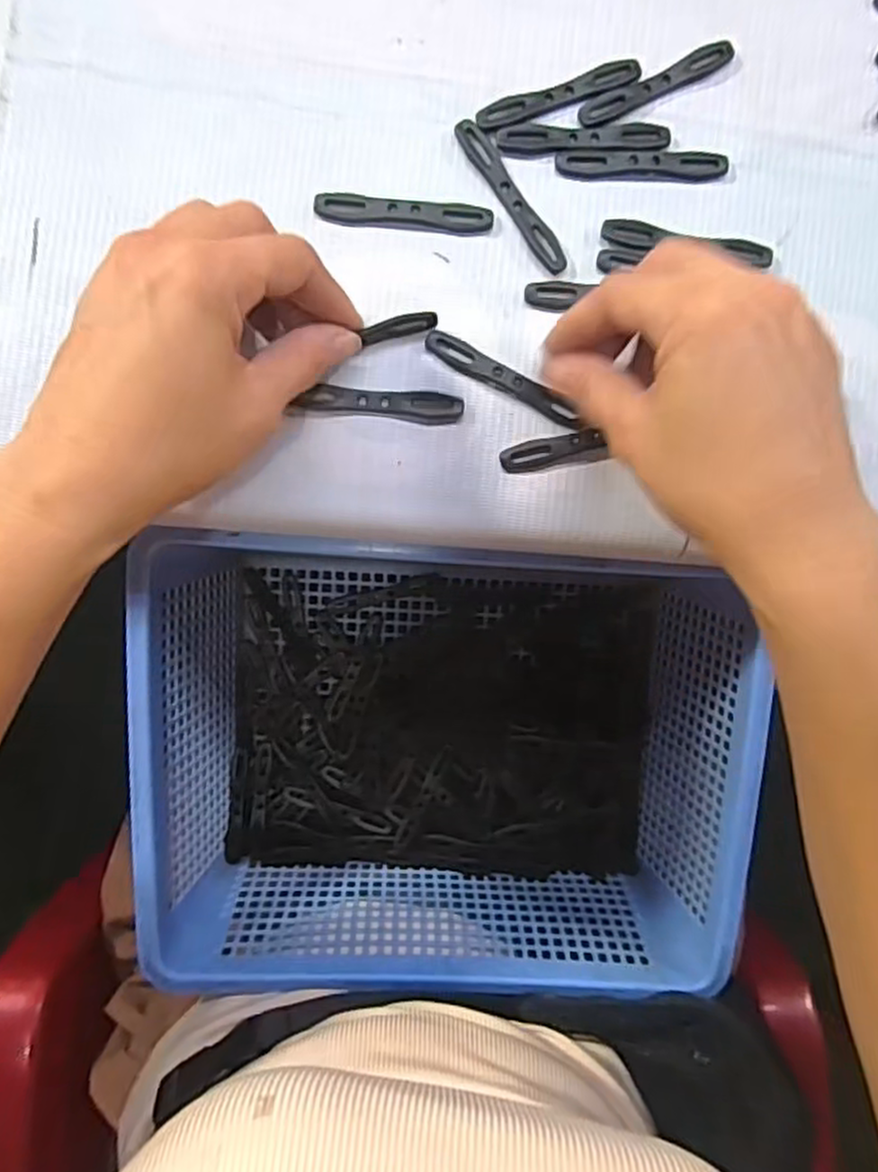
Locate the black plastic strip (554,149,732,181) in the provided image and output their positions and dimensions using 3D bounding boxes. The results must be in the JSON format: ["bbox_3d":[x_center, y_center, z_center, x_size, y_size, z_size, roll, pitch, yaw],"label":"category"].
[{"bbox_3d":[0.081,-0.168,0.284,0.068,0.004,0.012,1,89,-3],"label":"black plastic strip"}]

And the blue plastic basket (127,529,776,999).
[{"bbox_3d":[0.005,0.099,0.391,0.305,0.103,0.223,1,90,-4],"label":"blue plastic basket"}]

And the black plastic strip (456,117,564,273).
[{"bbox_3d":[0.029,-0.152,0.281,0.009,0.004,0.068,-34,91,-3],"label":"black plastic strip"}]

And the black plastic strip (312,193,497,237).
[{"bbox_3d":[-0.013,-0.145,0.278,0.068,0.005,0.011,3,89,-3],"label":"black plastic strip"}]

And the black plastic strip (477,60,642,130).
[{"bbox_3d":[0.048,-0.194,0.282,0.068,0.004,0.010,-21,90,-3],"label":"black plastic strip"}]

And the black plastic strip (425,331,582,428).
[{"bbox_3d":[0.026,-0.081,0.279,0.067,0.007,0.010,28,88,-3],"label":"black plastic strip"}]

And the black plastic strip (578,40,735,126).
[{"bbox_3d":[0.087,-0.200,0.284,0.068,0.004,0.010,-28,91,-3],"label":"black plastic strip"}]

